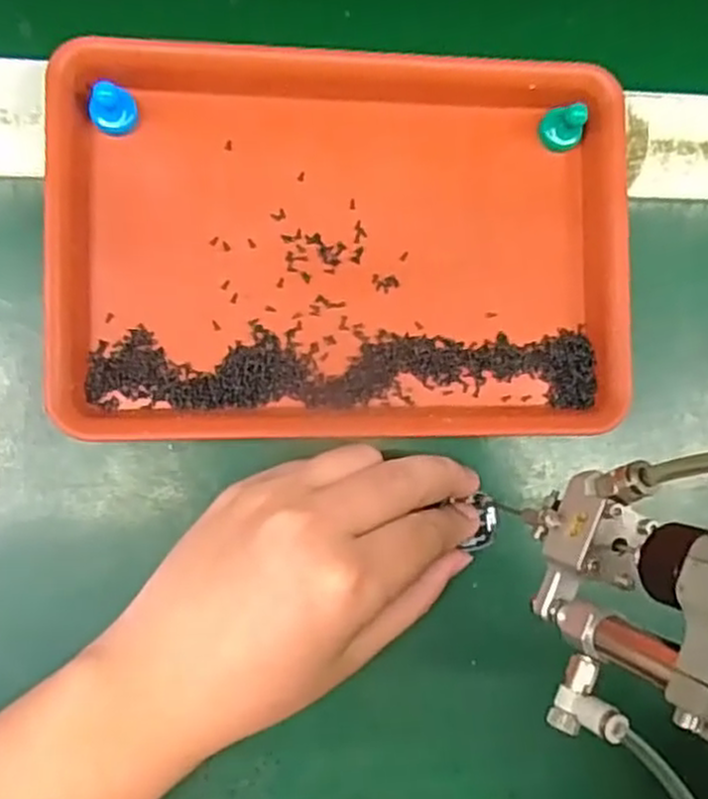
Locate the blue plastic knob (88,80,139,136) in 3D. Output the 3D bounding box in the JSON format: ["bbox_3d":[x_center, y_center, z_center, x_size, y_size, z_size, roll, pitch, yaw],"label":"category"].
[{"bbox_3d":[-0.096,-0.116,0.303,0.018,0.017,0.015,-12,90,-8],"label":"blue plastic knob"}]

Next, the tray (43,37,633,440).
[{"bbox_3d":[-0.002,-0.066,0.318,0.232,0.021,0.160,0,89,-8],"label":"tray"}]

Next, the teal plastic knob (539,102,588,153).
[{"bbox_3d":[0.091,-0.117,0.328,0.018,0.023,0.013,41,84,-5],"label":"teal plastic knob"}]

